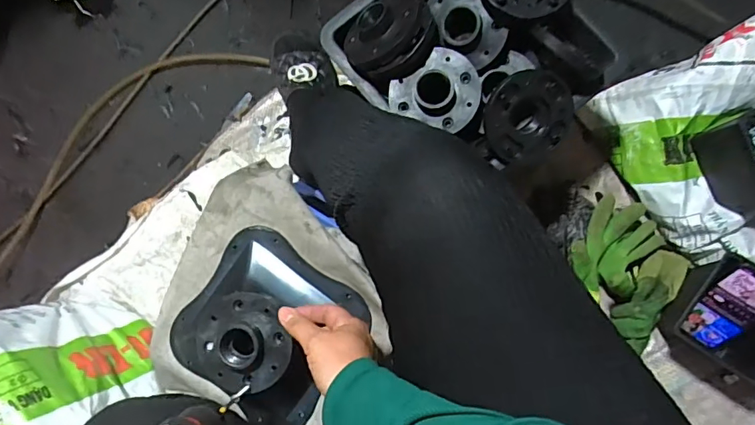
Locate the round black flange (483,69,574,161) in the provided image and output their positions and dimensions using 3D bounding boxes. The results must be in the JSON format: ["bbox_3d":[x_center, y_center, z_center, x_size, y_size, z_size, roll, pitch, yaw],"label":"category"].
[{"bbox_3d":[0.156,-0.100,0.519,0.091,0.017,0.089,-9,113,-6],"label":"round black flange"}]

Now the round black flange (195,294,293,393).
[{"bbox_3d":[-0.135,0.128,0.479,0.091,0.027,0.093,0,87,7],"label":"round black flange"}]

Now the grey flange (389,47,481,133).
[{"bbox_3d":[0.063,-0.134,0.523,0.092,0.024,0.080,19,89,7],"label":"grey flange"}]

